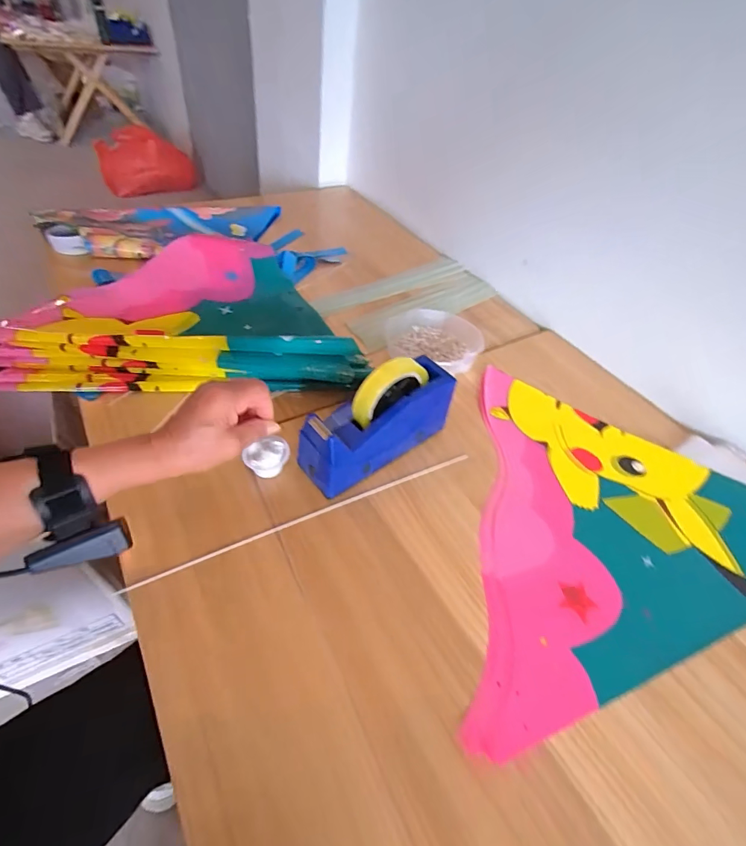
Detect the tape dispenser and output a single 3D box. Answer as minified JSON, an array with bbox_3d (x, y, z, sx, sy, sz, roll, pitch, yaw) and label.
[{"bbox_3d":[0.011,-0.006,0.502,0.200,0.126,0.067,-27,57,-28],"label":"tape dispenser"}]

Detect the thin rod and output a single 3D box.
[{"bbox_3d":[-0.060,0.101,0.475,0.414,0.009,0.008,-19,53,-22],"label":"thin rod"}]

